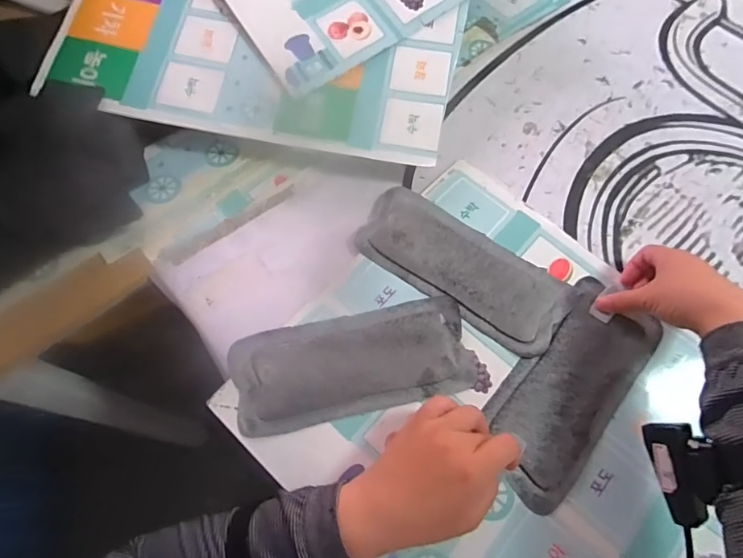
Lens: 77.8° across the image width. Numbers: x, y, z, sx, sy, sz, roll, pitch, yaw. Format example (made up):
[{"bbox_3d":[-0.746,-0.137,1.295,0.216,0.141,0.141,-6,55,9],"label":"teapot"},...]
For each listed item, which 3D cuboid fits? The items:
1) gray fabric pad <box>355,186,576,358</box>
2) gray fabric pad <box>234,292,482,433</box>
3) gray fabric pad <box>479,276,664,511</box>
[{"bbox_3d":[0.096,-0.014,0.487,0.225,0.013,0.096,32,68,12],"label":"gray fabric pad"},{"bbox_3d":[-0.018,0.078,0.444,0.227,0.023,0.093,-11,66,-7],"label":"gray fabric pad"},{"bbox_3d":[0.194,0.104,0.451,0.101,0.009,0.225,35,70,13],"label":"gray fabric pad"}]

